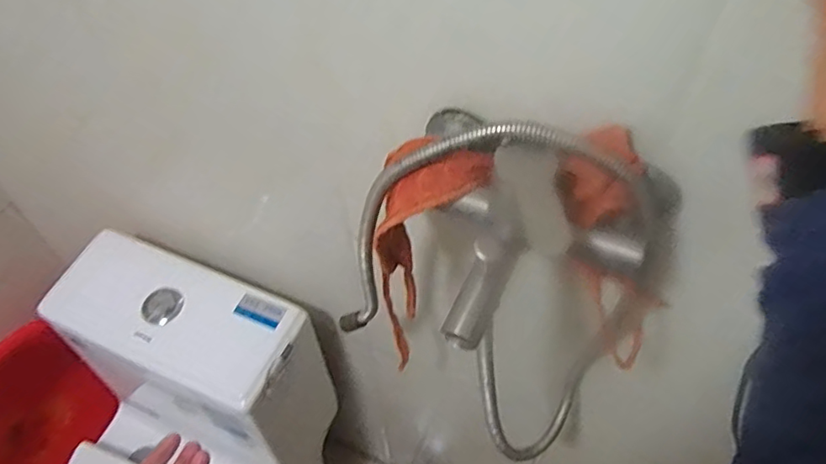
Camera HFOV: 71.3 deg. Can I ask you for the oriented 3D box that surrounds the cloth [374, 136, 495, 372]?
[{"bbox_3d":[0.018,0.043,0.563,0.096,0.358,0.060,-6,51,-3],"label":"cloth"}]

